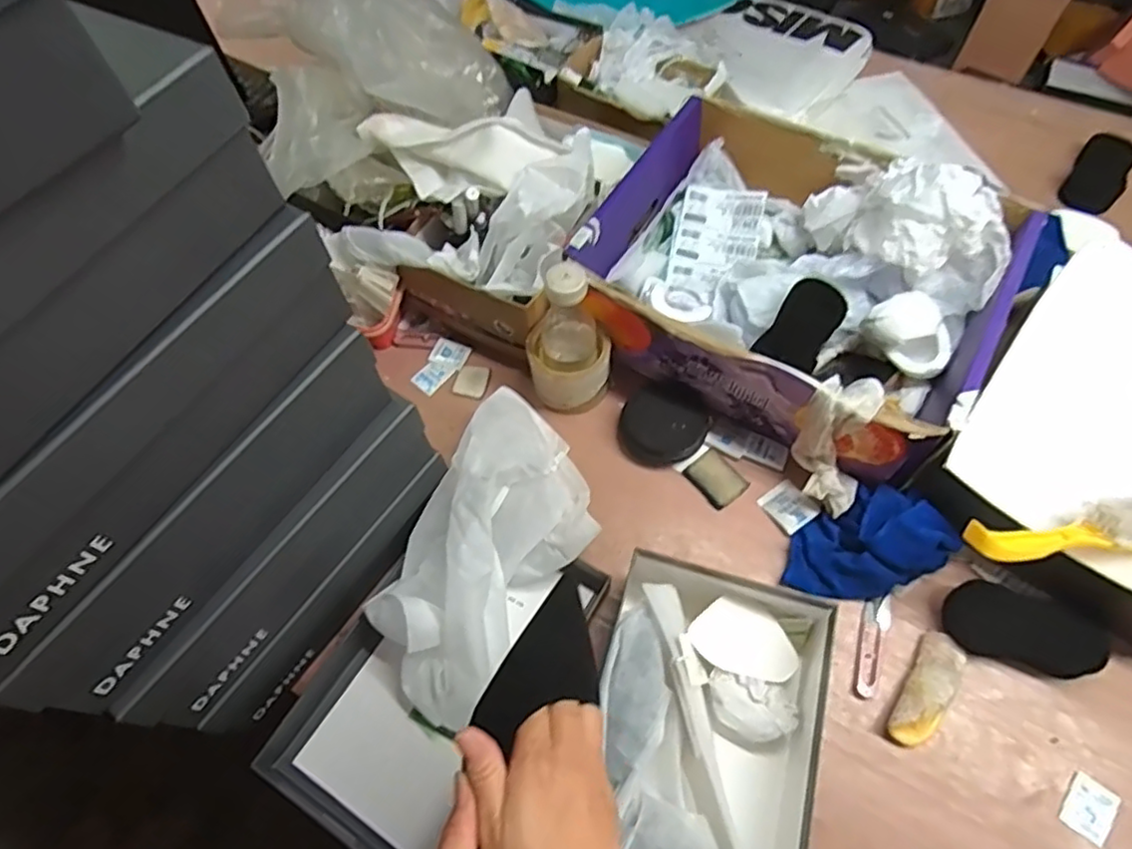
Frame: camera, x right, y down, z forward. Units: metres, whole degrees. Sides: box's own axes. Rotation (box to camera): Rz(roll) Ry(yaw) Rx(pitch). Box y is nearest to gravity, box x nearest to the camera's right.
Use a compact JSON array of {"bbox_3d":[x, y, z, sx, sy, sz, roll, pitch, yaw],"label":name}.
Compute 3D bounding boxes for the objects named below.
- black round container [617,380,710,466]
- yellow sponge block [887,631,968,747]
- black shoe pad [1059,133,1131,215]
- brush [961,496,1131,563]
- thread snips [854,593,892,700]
[{"bbox_3d":[0.106,-0.004,0.720,0.099,0.039,0.090,-11,62,-3],"label":"black round container"},{"bbox_3d":[0.328,0.239,0.593,0.041,0.021,0.107,31,68,18],"label":"yellow sponge block"},{"bbox_3d":[0.716,-0.337,0.885,0.064,0.009,0.119,28,81,28],"label":"black shoe pad"},{"bbox_3d":[0.438,0.086,0.559,0.220,0.054,0.046,-7,62,-1],"label":"brush"},{"bbox_3d":[0.289,0.207,0.623,0.024,0.004,0.097,19,65,13],"label":"thread snips"}]

